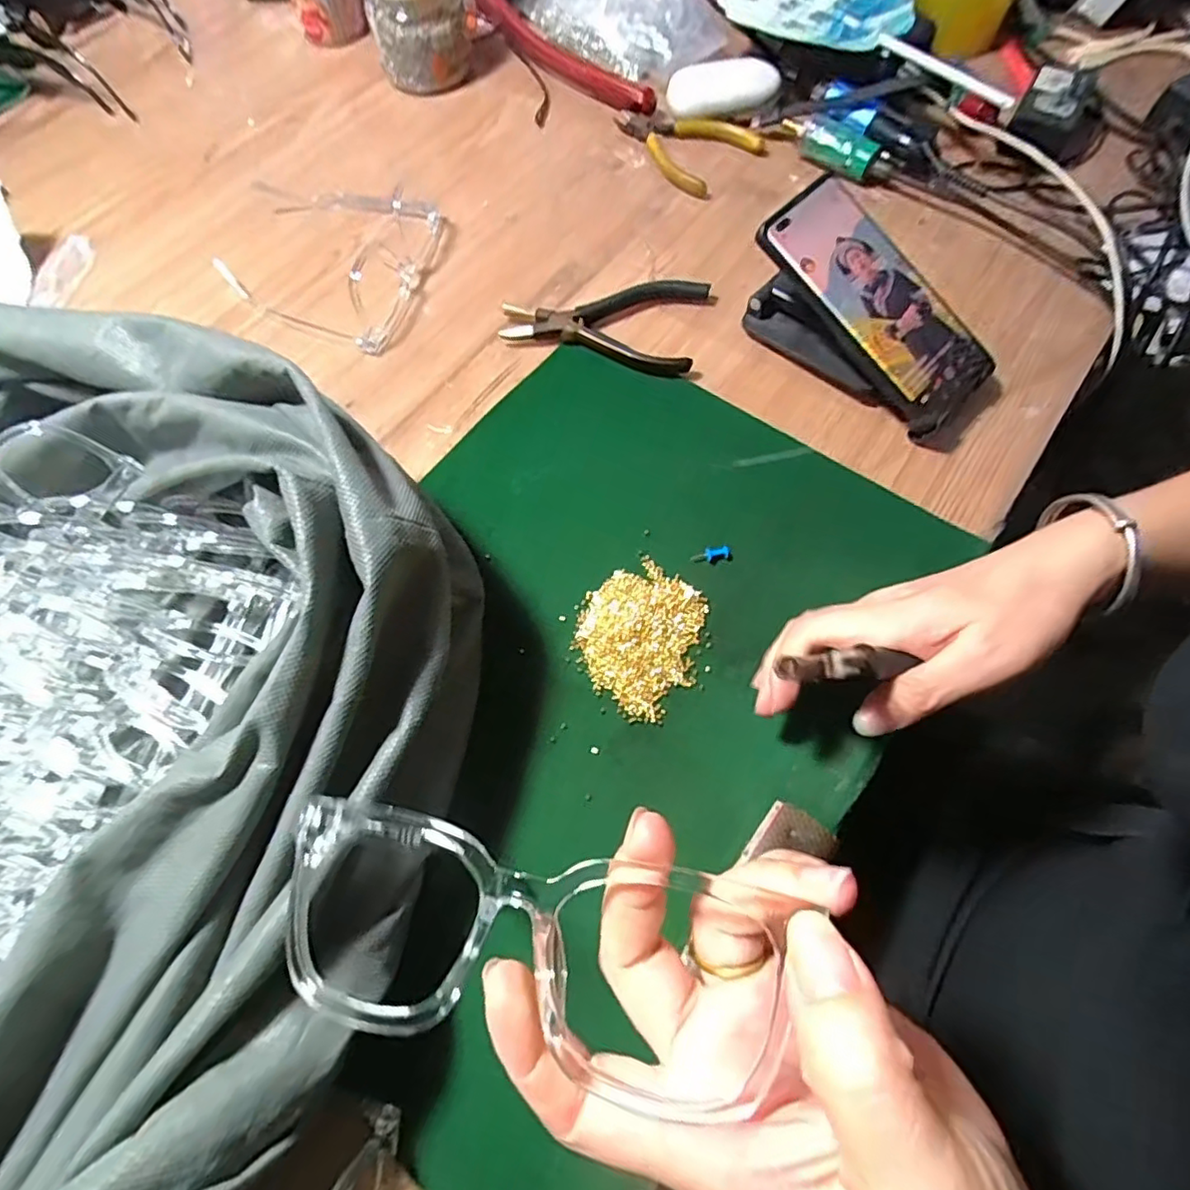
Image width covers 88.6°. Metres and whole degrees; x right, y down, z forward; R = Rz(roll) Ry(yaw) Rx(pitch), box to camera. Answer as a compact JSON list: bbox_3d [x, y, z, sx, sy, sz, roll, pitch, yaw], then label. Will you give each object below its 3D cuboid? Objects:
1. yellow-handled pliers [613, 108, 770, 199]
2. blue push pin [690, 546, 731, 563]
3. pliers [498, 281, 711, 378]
[{"bbox_3d":[0.074,-0.389,0.516,0.085,0.011,0.121,-41,71,-14],"label":"yellow-handled pliers"},{"bbox_3d":[0.068,-0.024,0.360,0.023,0.008,0.006,-15,66,12],"label":"blue push pin"},{"bbox_3d":[0.006,-0.200,0.438,0.137,0.017,0.080,11,68,7],"label":"pliers"}]

